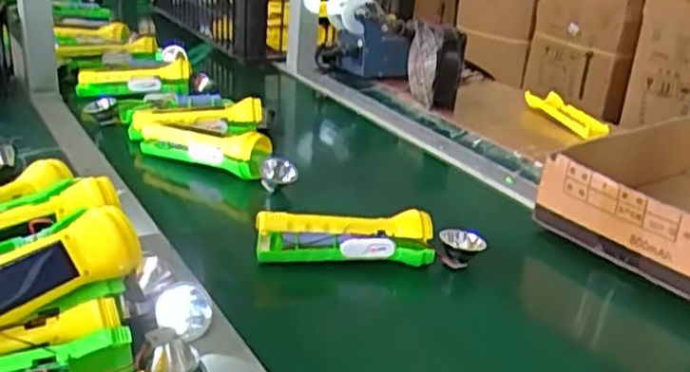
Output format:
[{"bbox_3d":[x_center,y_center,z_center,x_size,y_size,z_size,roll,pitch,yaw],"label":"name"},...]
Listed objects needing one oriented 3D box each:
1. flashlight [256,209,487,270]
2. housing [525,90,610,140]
[{"bbox_3d":[0.026,0.052,0.687,0.218,0.048,0.049,-1,24,-13],"label":"flashlight"},{"bbox_3d":[0.360,-0.120,1.177,0.144,0.038,0.026,37,37,31],"label":"housing"}]

